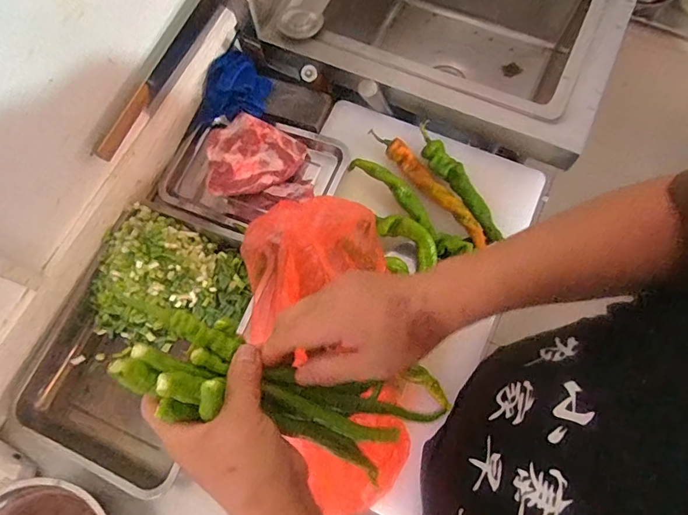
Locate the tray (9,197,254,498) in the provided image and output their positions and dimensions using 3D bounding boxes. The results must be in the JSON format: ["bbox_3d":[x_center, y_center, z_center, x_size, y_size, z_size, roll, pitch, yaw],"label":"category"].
[{"bbox_3d":[-0.312,0.113,0.714,0.294,0.087,0.389,24,73,9],"label":"tray"}]

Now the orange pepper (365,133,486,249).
[{"bbox_3d":[0.146,-0.120,0.754,0.041,0.031,0.258,-38,74,-11],"label":"orange pepper"}]

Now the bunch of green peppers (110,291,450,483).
[{"bbox_3d":[-0.035,0.108,0.369,0.275,0.050,0.086,22,70,-21],"label":"bunch of green peppers"}]

